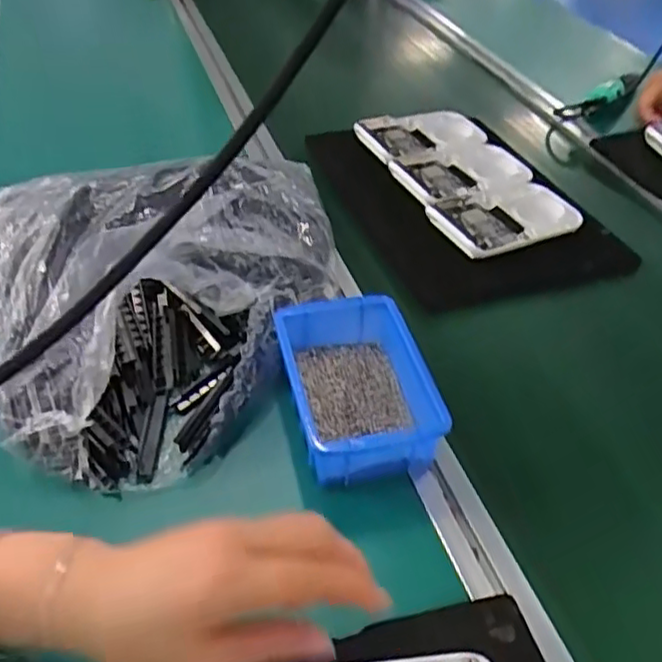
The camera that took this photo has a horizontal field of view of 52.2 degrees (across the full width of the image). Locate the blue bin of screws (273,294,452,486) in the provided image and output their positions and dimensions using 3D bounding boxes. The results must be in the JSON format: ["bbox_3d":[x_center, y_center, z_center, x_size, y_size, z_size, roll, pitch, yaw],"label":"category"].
[{"bbox_3d":[0.018,0.039,0.514,0.095,0.045,0.153,-7,41,-12],"label":"blue bin of screws"}]

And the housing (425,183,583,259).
[{"bbox_3d":[0.194,-0.122,0.746,0.171,0.019,0.107,-12,43,-16],"label":"housing"}]

